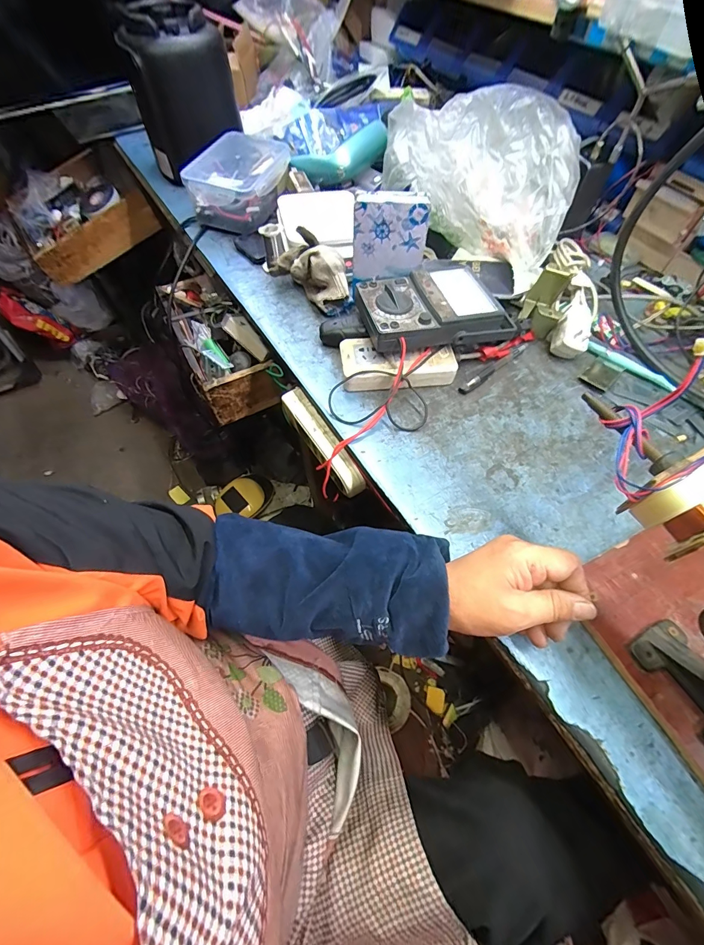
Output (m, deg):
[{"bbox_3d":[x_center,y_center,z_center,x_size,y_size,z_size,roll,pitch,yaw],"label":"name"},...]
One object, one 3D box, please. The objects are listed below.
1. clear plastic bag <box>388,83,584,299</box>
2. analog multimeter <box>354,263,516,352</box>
[{"bbox_3d":[0.190,-0.450,0.567,0.198,0.138,0.336,-12,60,-8],"label":"clear plastic bag"},{"bbox_3d":[0.107,-0.219,0.498,0.191,0.043,0.125,-14,61,-9],"label":"analog multimeter"}]

